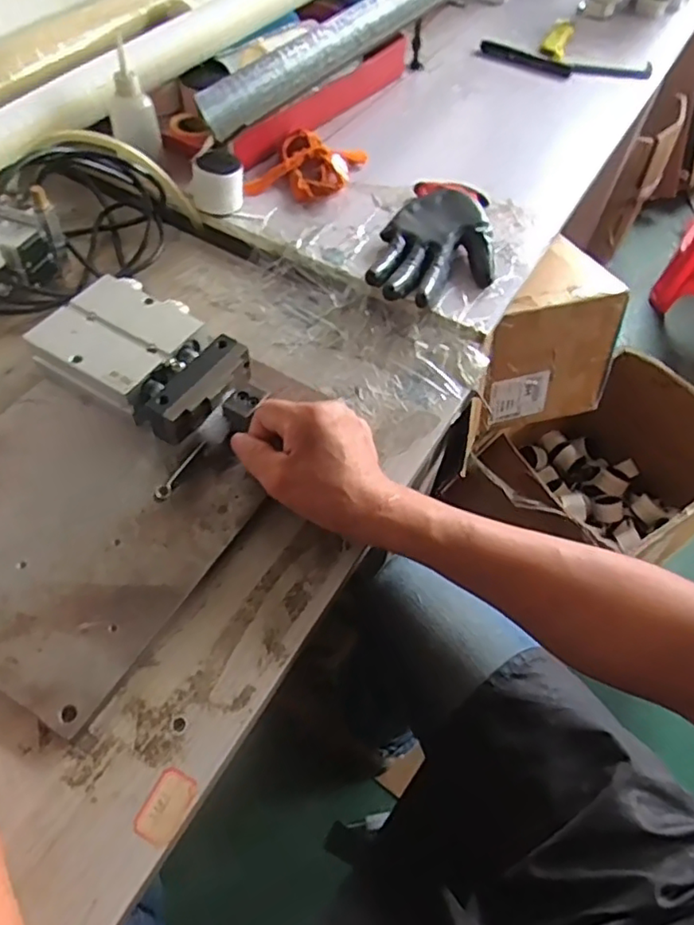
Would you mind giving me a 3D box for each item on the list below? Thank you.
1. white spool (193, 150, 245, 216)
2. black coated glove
[{"bbox_3d":[-0.135,-0.294,0.639,0.051,0.049,0.051,-13,59,-14],"label":"white spool"},{"bbox_3d":[0.094,-0.227,0.623,0.112,0.032,0.197,13,56,3],"label":"black coated glove"}]

